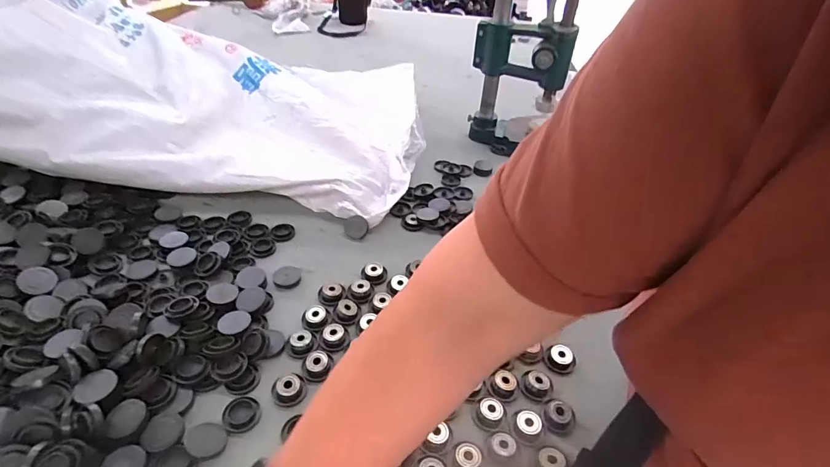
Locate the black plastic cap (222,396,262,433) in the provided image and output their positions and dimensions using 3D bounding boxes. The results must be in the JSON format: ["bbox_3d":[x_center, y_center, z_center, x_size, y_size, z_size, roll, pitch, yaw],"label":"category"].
[{"bbox_3d":[-0.157,0.164,0.394,0.032,0.004,0.035,4,39,-3],"label":"black plastic cap"}]

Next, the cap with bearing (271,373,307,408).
[{"bbox_3d":[-0.119,0.146,0.412,0.030,0.011,0.034,5,38,-1],"label":"cap with bearing"}]

